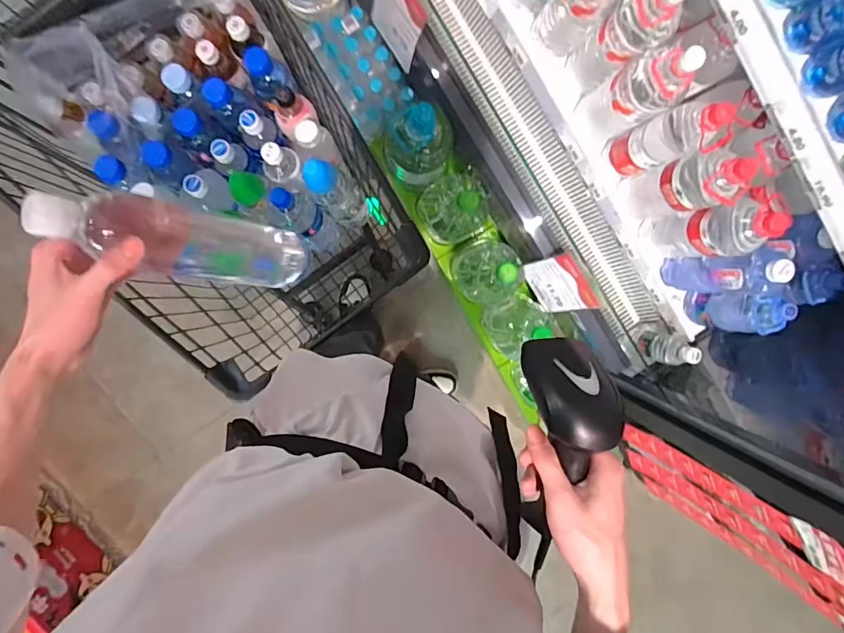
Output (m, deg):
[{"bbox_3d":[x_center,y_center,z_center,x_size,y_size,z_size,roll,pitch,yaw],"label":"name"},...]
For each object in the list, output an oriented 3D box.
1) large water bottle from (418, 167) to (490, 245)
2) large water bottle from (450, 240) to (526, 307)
[{"bbox_3d":[0.097,-0.280,1.182,0.183,0.271,0.172,-1,98,-5],"label":"large water bottle"},{"bbox_3d":[0.172,-0.112,1.225,0.142,0.299,0.165,-43,99,2],"label":"large water bottle"}]

